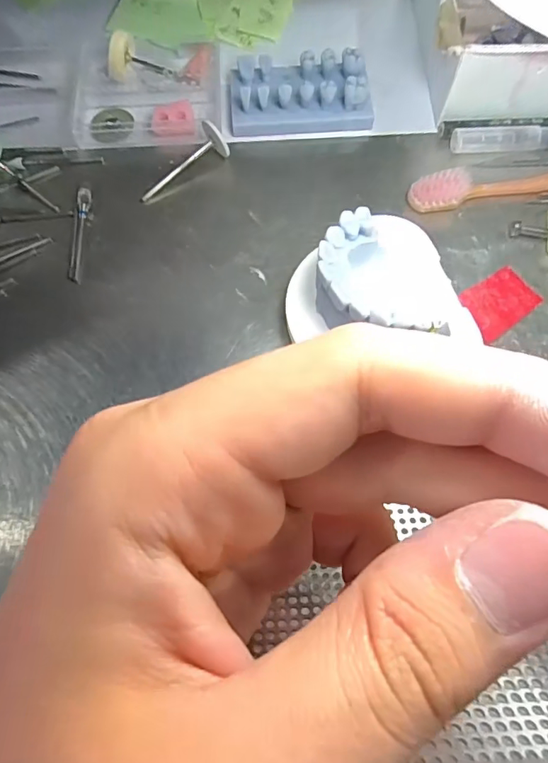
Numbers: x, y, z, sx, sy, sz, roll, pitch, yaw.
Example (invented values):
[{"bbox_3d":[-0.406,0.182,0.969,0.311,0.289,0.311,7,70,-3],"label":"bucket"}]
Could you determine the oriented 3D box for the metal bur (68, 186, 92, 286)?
[{"bbox_3d":[-0.088,-0.066,0.222,0.007,0.006,0.047,-1,69,1],"label":"metal bur"}]

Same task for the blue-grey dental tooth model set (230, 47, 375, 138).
[{"bbox_3d":[0.013,-0.145,0.243,0.067,0.021,0.037,-4,69,0],"label":"blue-grey dental tooth model set"}]

